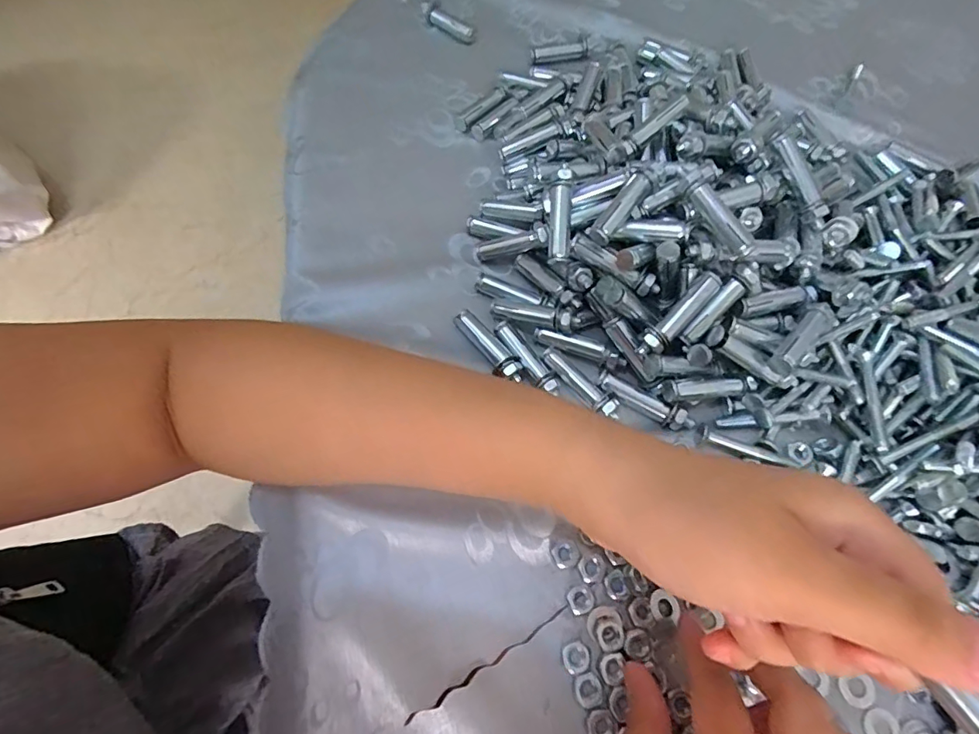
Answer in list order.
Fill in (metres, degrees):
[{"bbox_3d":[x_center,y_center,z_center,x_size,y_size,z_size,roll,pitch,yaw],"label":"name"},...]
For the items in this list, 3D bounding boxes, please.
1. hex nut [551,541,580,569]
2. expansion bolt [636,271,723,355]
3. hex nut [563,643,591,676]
[{"bbox_3d":[0.038,0.094,0.244,0.013,0.004,0.012,-22,68,-10],"label":"hex nut"},{"bbox_3d":[0.101,-0.027,0.259,0.055,0.008,0.012,-46,72,4],"label":"expansion bolt"},{"bbox_3d":[0.040,0.135,0.226,0.012,0.006,0.012,-23,68,-10],"label":"hex nut"}]

